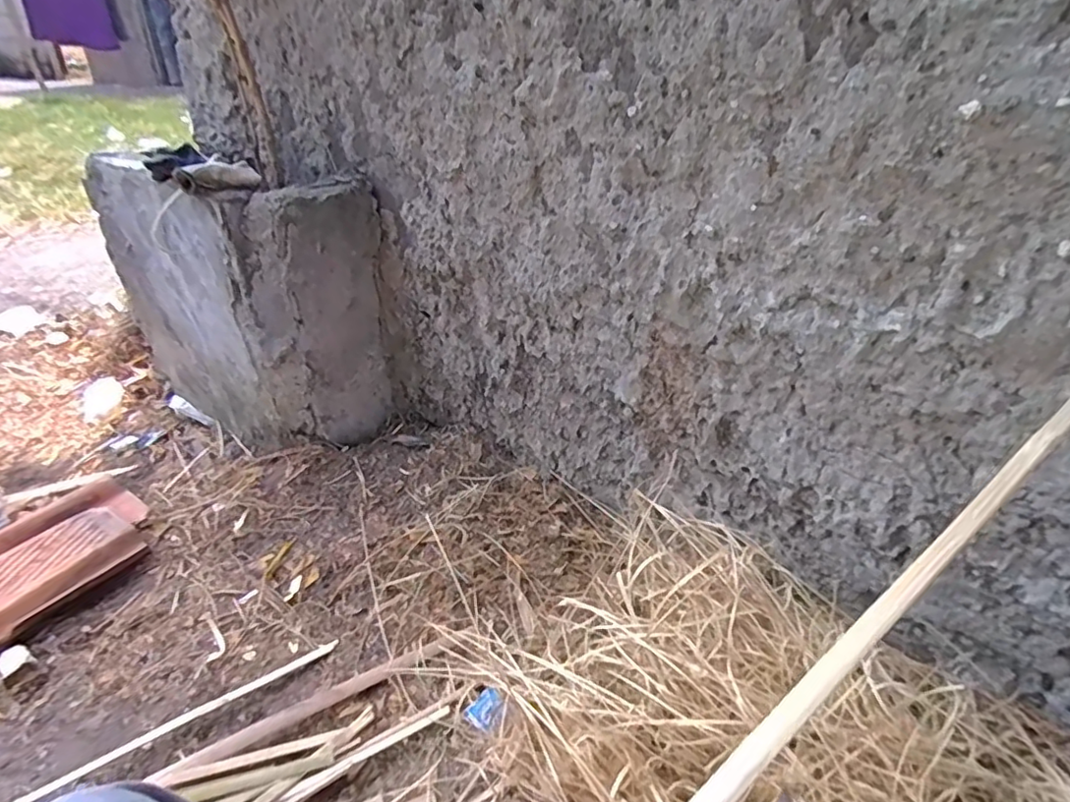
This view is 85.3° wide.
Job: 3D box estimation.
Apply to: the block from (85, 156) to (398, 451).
[{"bbox_3d":[-0.692,-0.239,1.378,0.714,0.570,0.303,24,38,32],"label":"block"}]

